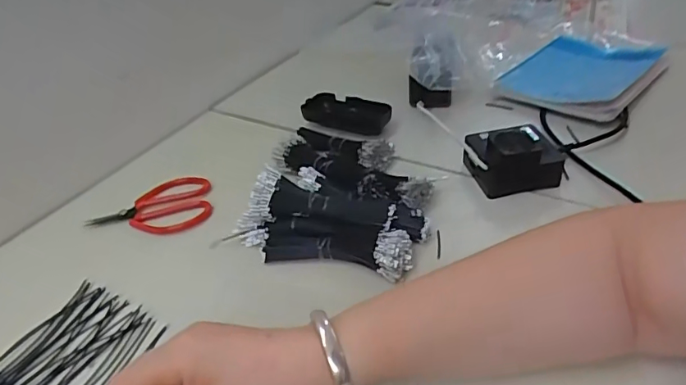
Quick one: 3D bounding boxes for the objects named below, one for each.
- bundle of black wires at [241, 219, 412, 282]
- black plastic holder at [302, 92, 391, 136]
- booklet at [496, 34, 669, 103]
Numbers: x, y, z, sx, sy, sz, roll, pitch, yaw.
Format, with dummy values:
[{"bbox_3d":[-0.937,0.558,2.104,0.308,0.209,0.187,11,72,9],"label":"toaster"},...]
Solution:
[{"bbox_3d":[-0.019,0.047,0.454,0.160,0.034,0.041,6,39,16],"label":"bundle of black wires"},{"bbox_3d":[0.006,-0.103,0.639,0.109,0.025,0.054,17,43,27],"label":"black plastic holder"},{"bbox_3d":[0.311,-0.166,0.664,0.143,0.013,0.225,27,49,36],"label":"booklet"}]

